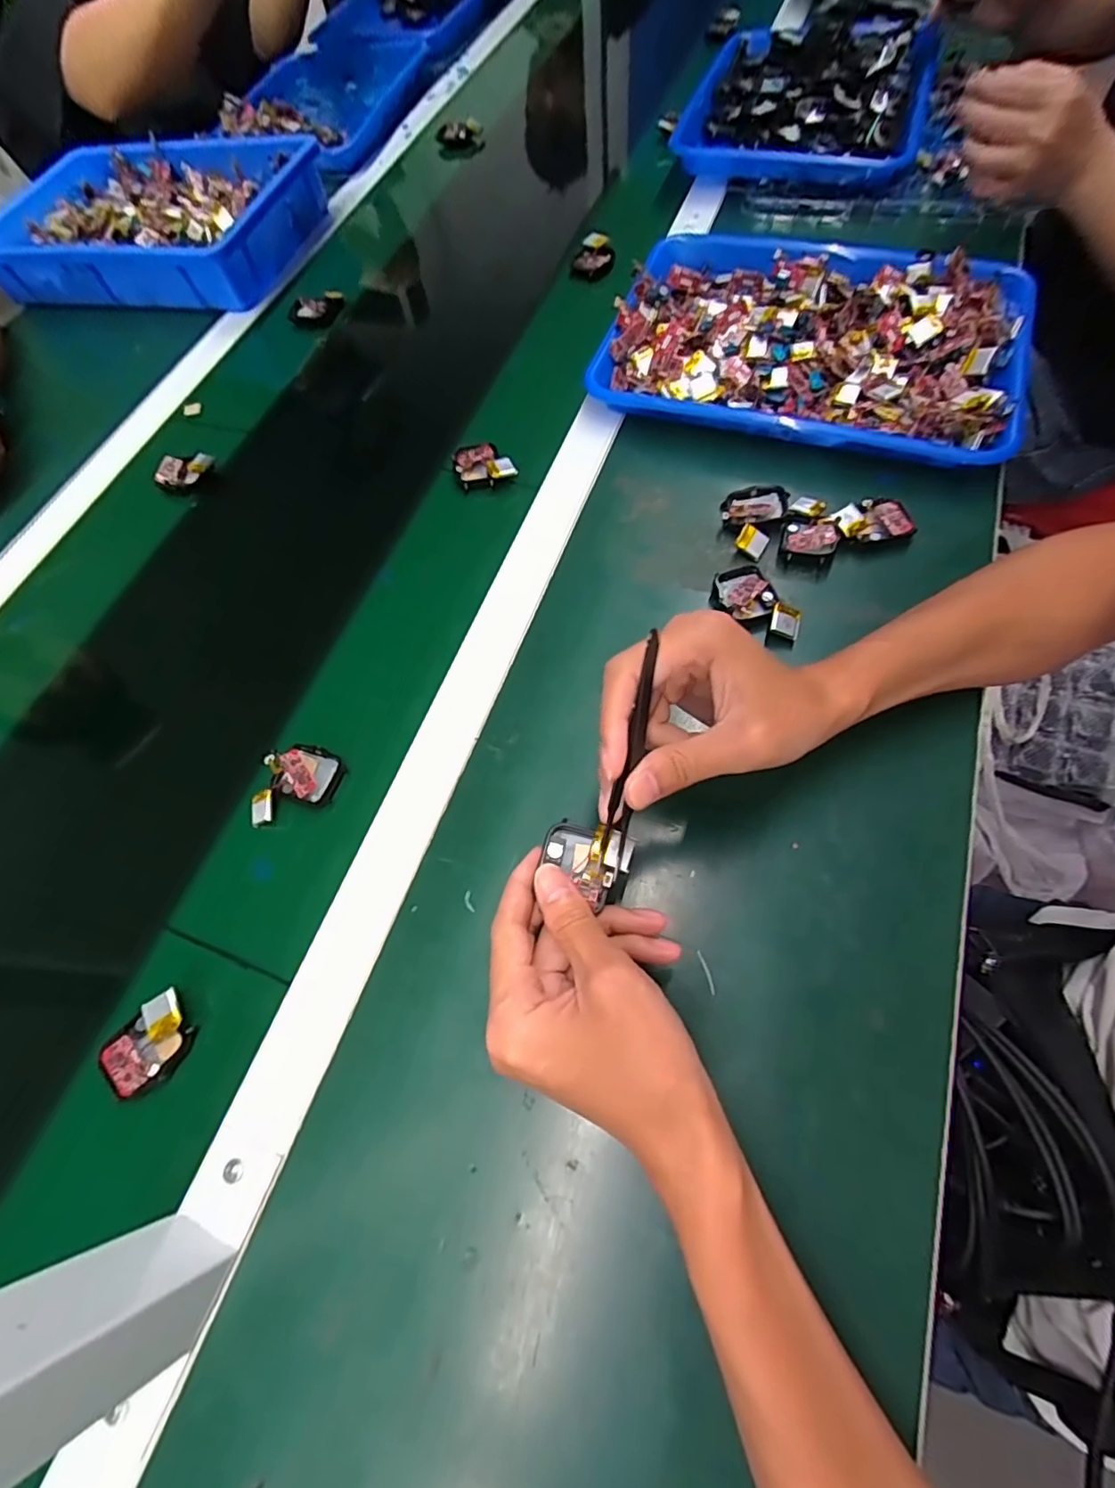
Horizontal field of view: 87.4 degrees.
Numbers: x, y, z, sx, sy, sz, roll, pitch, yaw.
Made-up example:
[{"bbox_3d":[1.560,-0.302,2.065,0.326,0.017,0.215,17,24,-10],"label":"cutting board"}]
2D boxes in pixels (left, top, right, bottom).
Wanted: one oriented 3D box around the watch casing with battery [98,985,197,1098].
[{"bbox_3d":[-0.227,0.167,0.323,0.050,0.013,0.038,-39,70,-14],"label":"watch casing with battery"}]

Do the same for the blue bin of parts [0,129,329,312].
[{"bbox_3d":[-0.473,-0.607,0.681,0.362,0.065,0.236,10,66,13],"label":"blue bin of parts"}]

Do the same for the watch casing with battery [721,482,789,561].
[{"bbox_3d":[0.144,-0.171,0.439,0.044,0.016,0.067,27,70,14],"label":"watch casing with battery"}]

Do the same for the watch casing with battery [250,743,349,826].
[{"bbox_3d":[-0.171,0.026,0.379,0.048,0.017,0.058,14,67,9],"label":"watch casing with battery"}]

